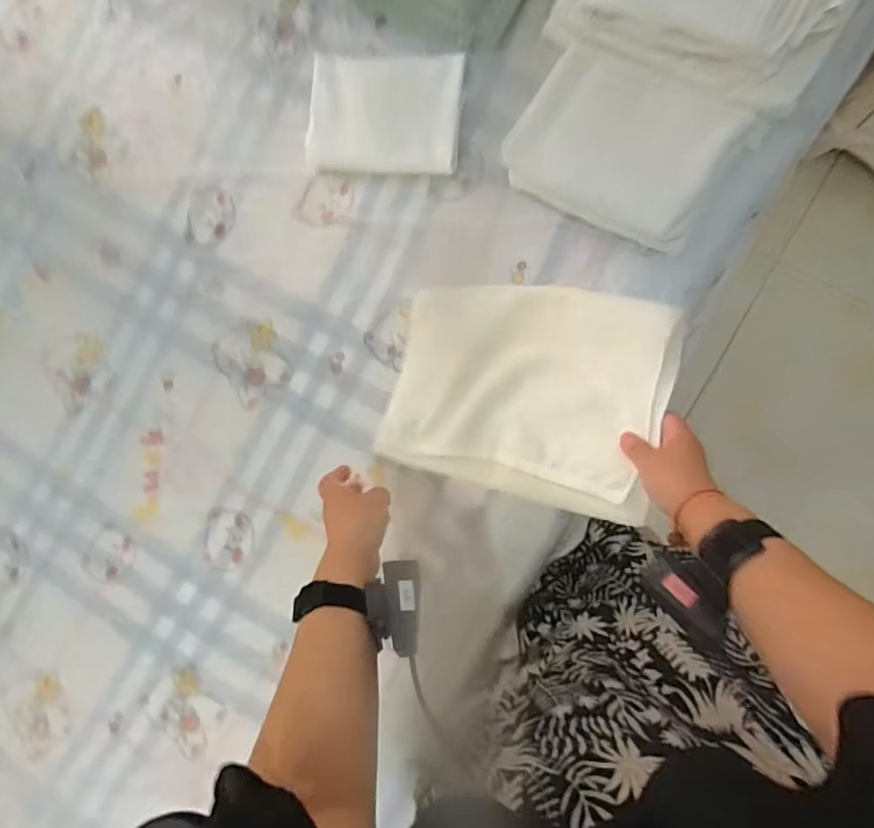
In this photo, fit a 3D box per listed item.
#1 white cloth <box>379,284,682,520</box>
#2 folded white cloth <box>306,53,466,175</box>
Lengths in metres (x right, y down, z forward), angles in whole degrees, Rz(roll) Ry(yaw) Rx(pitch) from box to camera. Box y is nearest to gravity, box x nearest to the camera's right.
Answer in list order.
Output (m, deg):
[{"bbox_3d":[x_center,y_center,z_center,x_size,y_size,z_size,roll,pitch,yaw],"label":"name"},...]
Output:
[{"bbox_3d":[0.097,-0.033,0.640,0.315,0.038,0.240,12,81,30],"label":"white cloth"},{"bbox_3d":[-0.071,-0.401,0.746,0.207,0.015,0.140,7,108,12],"label":"folded white cloth"}]

